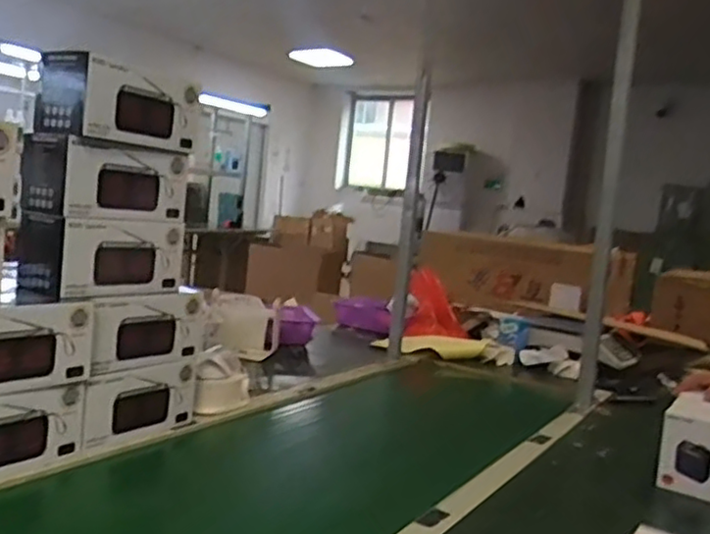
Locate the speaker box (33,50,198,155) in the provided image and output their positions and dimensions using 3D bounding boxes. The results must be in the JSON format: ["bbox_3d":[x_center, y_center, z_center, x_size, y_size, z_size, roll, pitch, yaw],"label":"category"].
[{"bbox_3d":[-0.326,-0.223,0.950,0.124,0.097,0.191,9,6,27],"label":"speaker box"}]

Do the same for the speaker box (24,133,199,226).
[{"bbox_3d":[-0.349,-0.124,0.977,0.109,0.105,0.211,10,7,37],"label":"speaker box"}]

